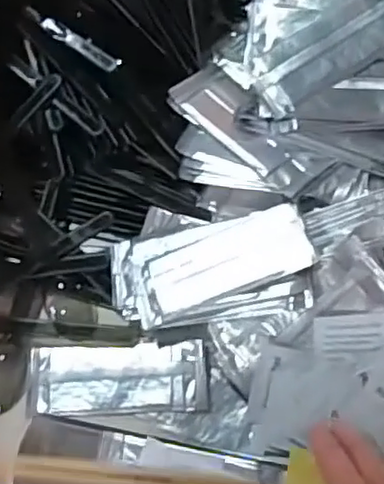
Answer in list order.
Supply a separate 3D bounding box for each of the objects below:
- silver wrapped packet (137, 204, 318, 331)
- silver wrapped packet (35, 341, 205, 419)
[{"bbox_3d":[0.019,0.014,0.442,0.121,0.010,0.048,-22,68,11],"label":"silver wrapped packet"},{"bbox_3d":[-0.051,0.094,0.449,0.118,0.006,0.046,-2,68,2],"label":"silver wrapped packet"}]

